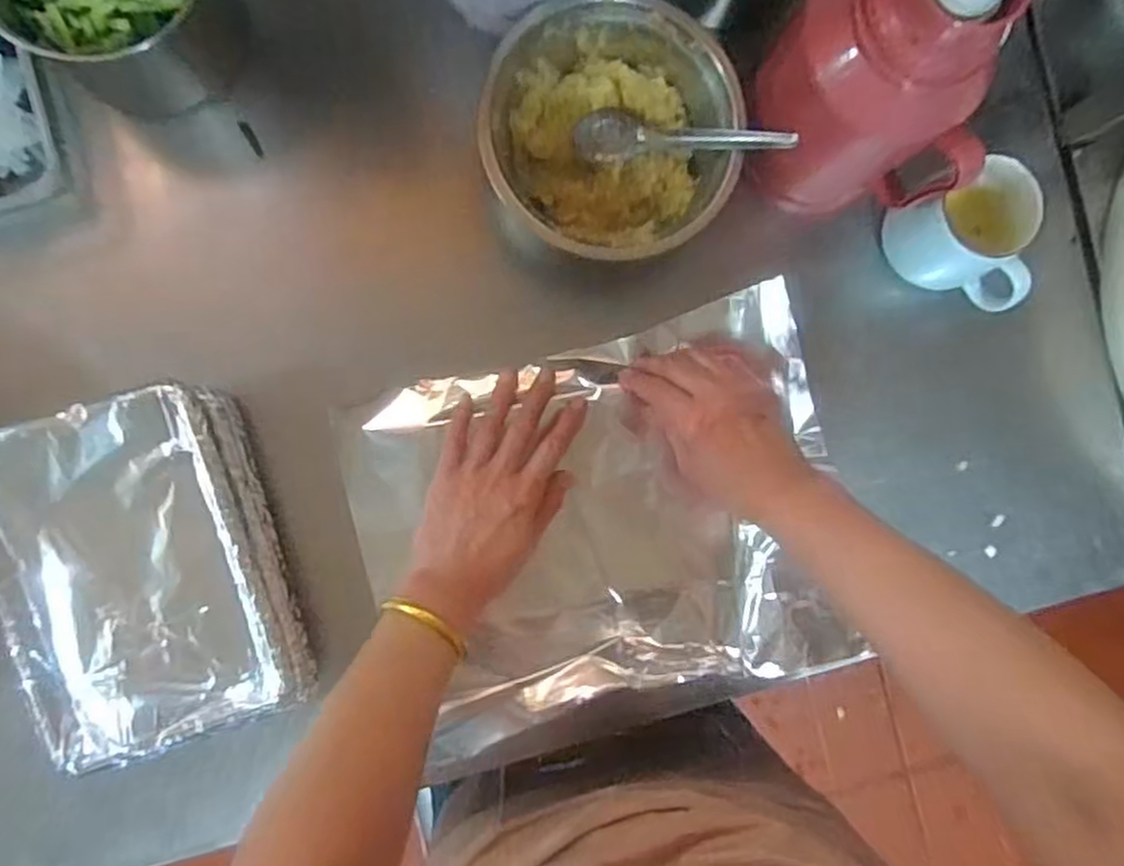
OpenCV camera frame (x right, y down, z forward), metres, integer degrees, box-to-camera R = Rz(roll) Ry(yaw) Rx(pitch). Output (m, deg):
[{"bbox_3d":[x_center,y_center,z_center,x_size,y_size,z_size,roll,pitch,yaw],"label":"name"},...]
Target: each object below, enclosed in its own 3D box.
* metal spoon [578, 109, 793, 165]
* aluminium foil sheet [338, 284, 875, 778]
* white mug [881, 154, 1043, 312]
[{"bbox_3d":[0.092,-0.223,0.576,0.165,0.026,0.038,8,88,22],"label":"metal spoon"},{"bbox_3d":[0.031,0.070,0.581,0.345,0.057,0.279,-15,91,-5],"label":"aluminium foil sheet"},{"bbox_3d":[0.318,-0.145,0.599,0.084,0.084,0.110,-27,92,-5],"label":"white mug"}]

